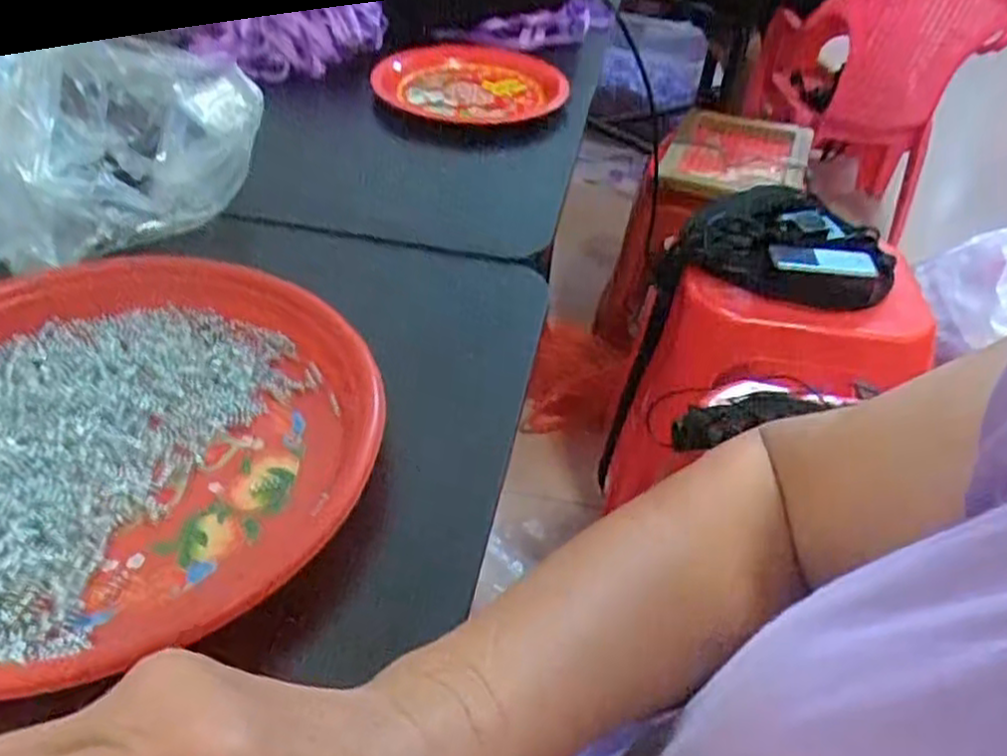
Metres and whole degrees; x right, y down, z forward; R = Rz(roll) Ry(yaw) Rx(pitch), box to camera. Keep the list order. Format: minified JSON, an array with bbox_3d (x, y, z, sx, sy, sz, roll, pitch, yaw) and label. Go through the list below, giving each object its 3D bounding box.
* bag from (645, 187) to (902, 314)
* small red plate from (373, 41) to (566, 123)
[{"bbox_3d":[0.347,-0.169,0.963,0.295,0.078,0.158,2,42,-3],"label":"bag"},{"bbox_3d":[-0.035,-0.263,0.665,0.154,0.034,0.152,4,42,-4],"label":"small red plate"}]

